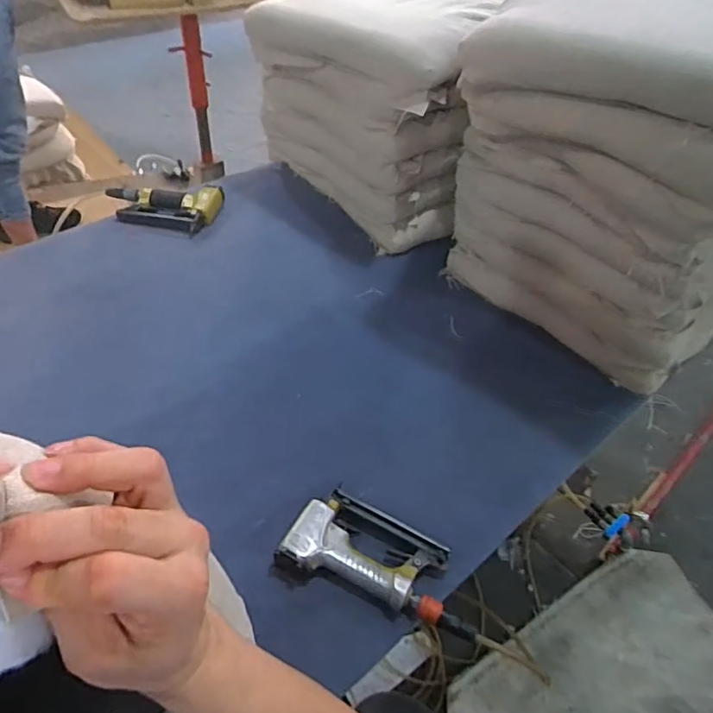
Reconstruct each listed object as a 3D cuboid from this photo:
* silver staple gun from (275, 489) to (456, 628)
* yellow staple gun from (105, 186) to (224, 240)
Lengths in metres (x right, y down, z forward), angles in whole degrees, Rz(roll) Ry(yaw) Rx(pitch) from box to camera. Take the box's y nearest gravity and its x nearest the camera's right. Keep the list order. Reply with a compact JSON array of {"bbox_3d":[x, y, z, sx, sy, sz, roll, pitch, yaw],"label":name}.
[{"bbox_3d":[0.017,0.250,0.717,0.203,0.035,0.118,18,49,9],"label":"silver staple gun"},{"bbox_3d":[-0.429,-0.329,1.187,0.258,0.046,0.122,7,48,-1],"label":"yellow staple gun"}]

